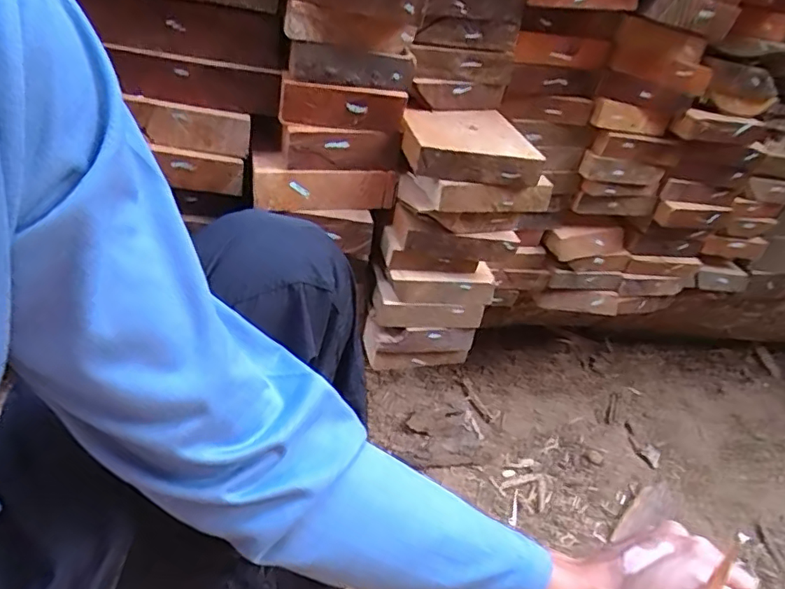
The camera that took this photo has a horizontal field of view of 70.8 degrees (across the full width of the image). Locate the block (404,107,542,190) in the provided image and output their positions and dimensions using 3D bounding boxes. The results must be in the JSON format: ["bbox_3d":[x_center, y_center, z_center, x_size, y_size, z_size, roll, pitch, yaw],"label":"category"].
[{"bbox_3d":[0.073,-0.152,0.563,0.122,0.035,0.116,-2,39,-11],"label":"block"}]

